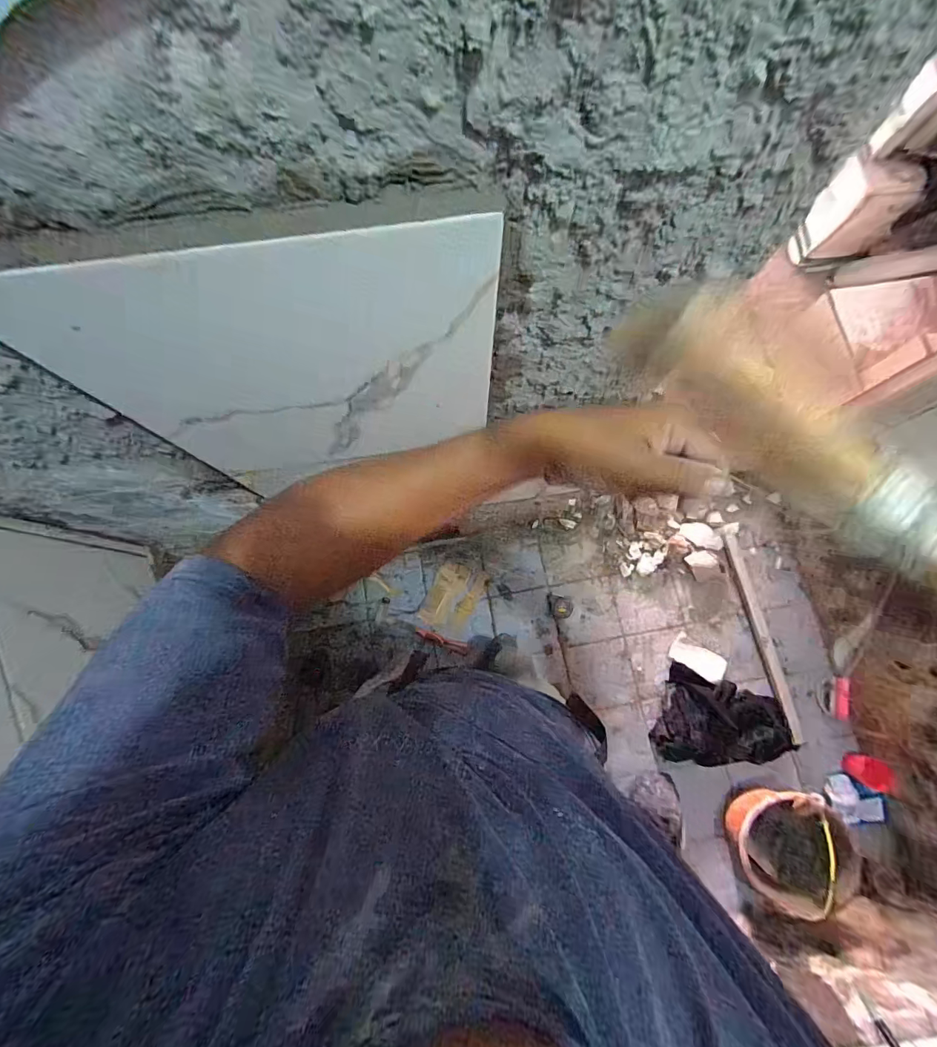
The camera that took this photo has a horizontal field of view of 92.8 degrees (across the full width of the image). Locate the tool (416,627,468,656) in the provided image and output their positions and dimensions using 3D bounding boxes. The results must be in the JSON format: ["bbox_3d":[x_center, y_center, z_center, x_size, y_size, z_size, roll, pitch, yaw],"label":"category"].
[{"bbox_3d":[-0.087,0.380,1.430,0.174,0.015,0.040,18,79,4],"label":"tool"}]

